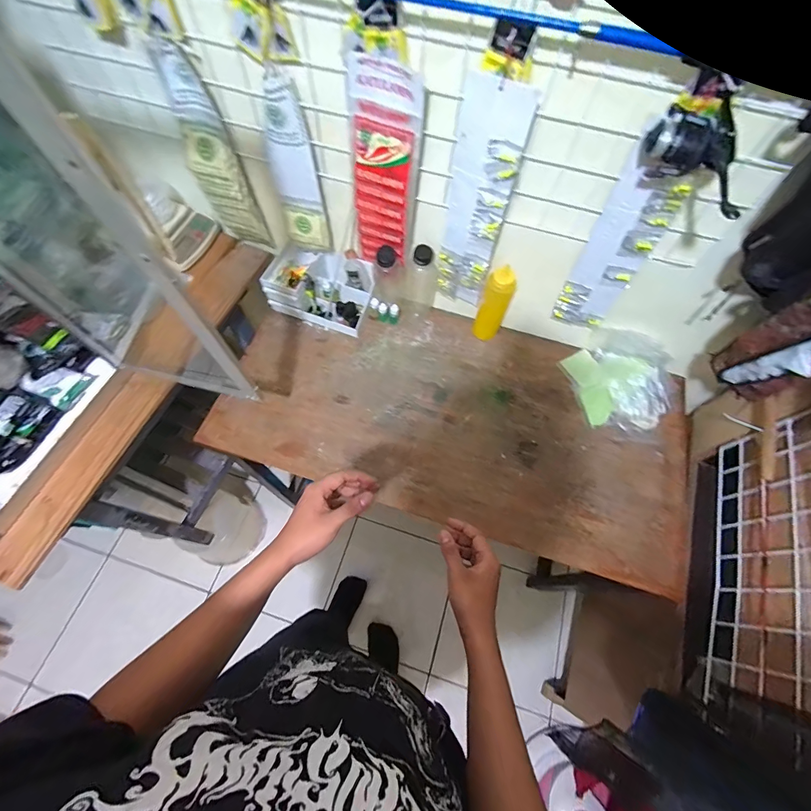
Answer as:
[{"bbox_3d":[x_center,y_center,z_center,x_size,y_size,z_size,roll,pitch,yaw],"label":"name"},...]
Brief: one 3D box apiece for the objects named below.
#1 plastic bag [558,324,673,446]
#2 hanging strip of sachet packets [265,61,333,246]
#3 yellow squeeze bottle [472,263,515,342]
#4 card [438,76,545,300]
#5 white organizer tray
[{"bbox_3d":[0.465,-0.053,0.826,0.229,0.107,0.184,33,68,13],"label":"plastic bag"},{"bbox_3d":[-0.208,-0.425,0.723,0.086,0.320,0.025,12,65,6],"label":"hanging strip of sachet packets"},{"bbox_3d":[0.191,-0.212,0.838,0.059,0.185,0.047,20,65,7],"label":"yellow squeeze bottle"},{"bbox_3d":[0.120,-0.328,0.677,0.098,0.394,0.036,15,65,5],"label":"card"},{"bbox_3d":[-0.190,-0.280,0.903,0.221,0.111,0.159,17,65,6],"label":"white organizer tray"}]

